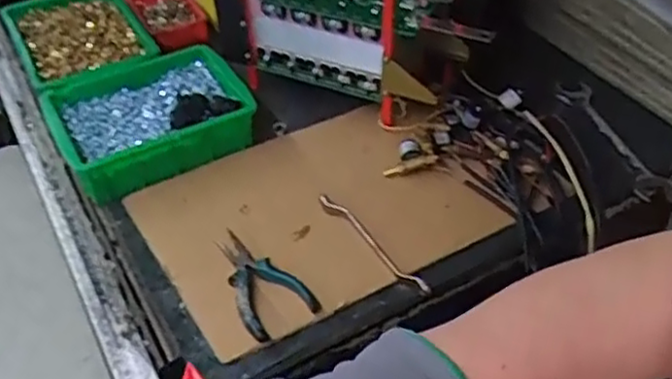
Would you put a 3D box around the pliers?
[{"bbox_3d":[-0.094,0.098,0.773,0.079,0.020,0.145,-31,53,-27],"label":"pliers"}]

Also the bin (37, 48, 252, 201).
[{"bbox_3d":[-0.247,-0.092,0.933,0.246,0.072,0.168,-20,48,-18],"label":"bin"}]

